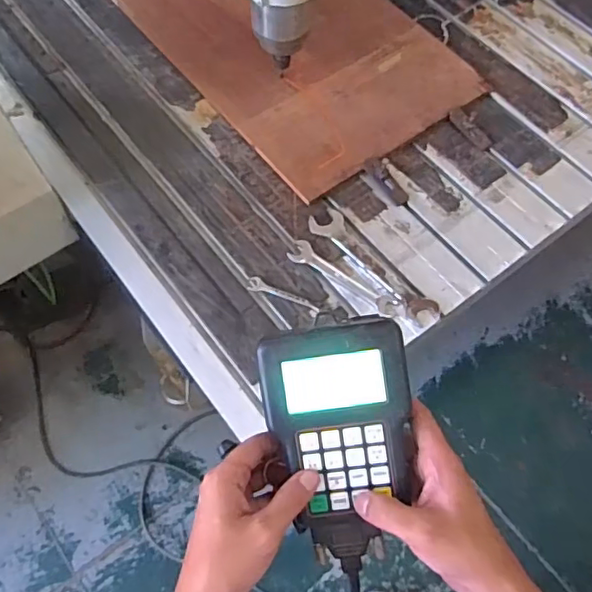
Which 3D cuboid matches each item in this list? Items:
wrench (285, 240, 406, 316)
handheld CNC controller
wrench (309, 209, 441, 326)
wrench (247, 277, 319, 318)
[{"bbox_3d":[0.080,-0.027,0.913,0.197,0.007,0.039,31,66,13],"label":"wrench"},{"bbox_3d":[0.036,0.109,0.439,0.103,0.024,0.181,-7,94,3],"label":"handheld CNC controller"},{"bbox_3d":[0.124,-0.050,0.922,0.053,0.007,0.253,-40,71,-20],"label":"wrench"},{"bbox_3d":[-0.020,0.002,0.887,0.117,0.005,0.028,26,67,10],"label":"wrench"}]

